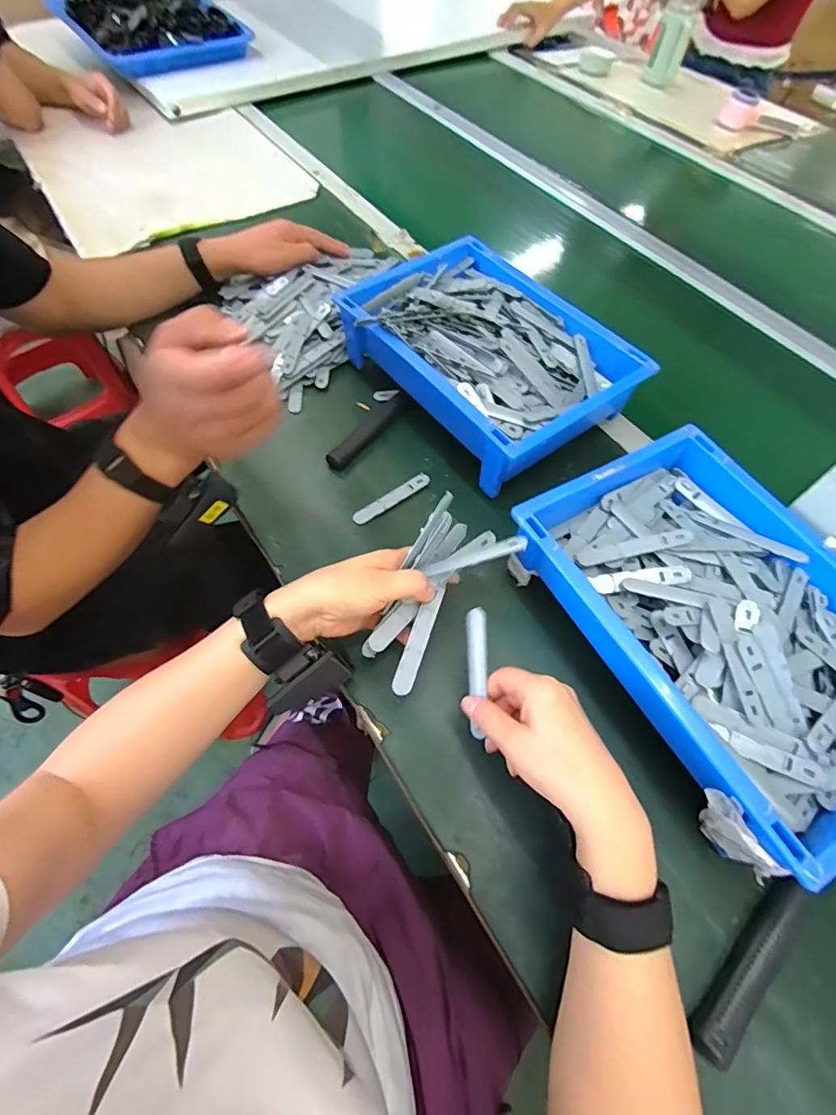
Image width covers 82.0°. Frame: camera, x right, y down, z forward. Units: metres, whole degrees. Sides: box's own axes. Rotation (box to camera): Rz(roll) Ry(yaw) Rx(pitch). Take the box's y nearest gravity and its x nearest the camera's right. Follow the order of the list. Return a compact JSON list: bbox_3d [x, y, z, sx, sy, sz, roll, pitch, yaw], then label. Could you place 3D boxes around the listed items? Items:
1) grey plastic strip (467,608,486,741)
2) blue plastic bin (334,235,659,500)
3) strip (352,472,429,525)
[{"bbox_3d":[0.045,0.088,0.370,0.014,0.006,0.096,1,82,-1],"label":"grey plastic strip"},{"bbox_3d":[0.080,-0.235,0.562,0.222,0.089,0.305,-32,66,-19],"label":"blue plastic bin"},{"bbox_3d":[-0.028,-0.063,0.510,0.095,0.005,0.016,-33,67,-20],"label":"strip"}]

